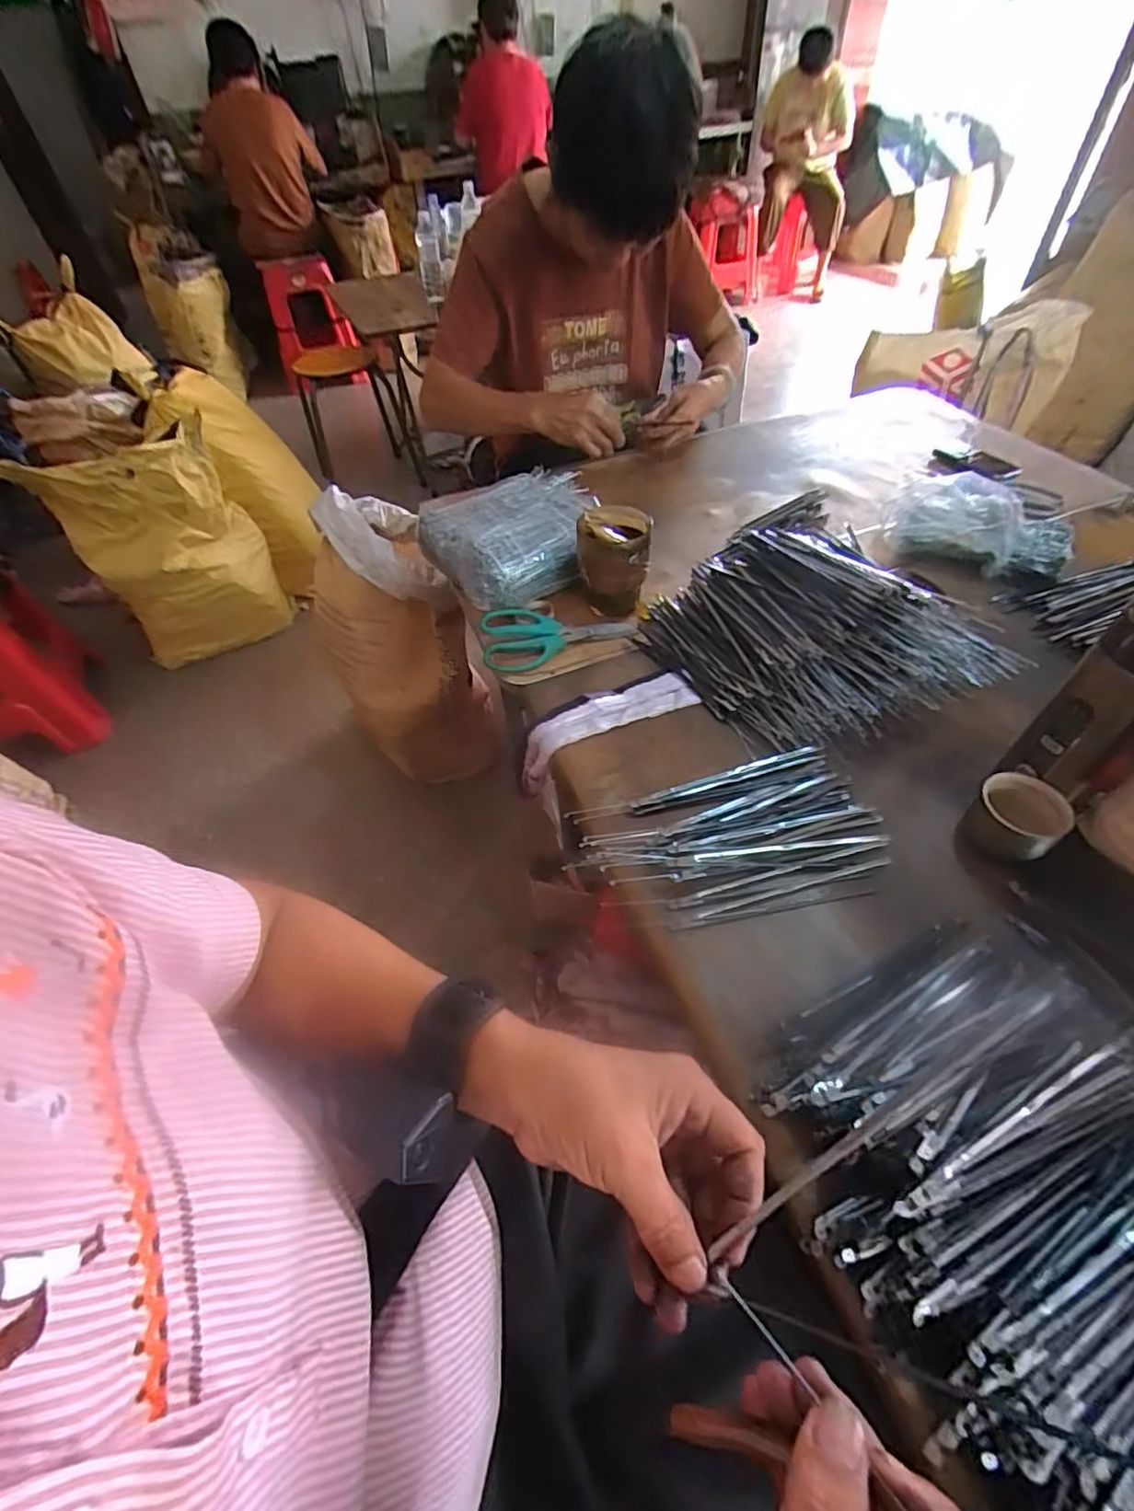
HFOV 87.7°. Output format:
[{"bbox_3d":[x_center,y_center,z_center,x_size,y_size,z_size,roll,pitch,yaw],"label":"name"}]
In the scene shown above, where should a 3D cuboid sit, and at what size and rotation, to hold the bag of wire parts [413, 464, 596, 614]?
[{"bbox_3d":[-0.066,-0.294,0.786,0.226,0.062,0.208,-27,54,-17],"label":"bag of wire parts"}]

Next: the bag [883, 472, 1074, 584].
[{"bbox_3d":[0.521,-0.290,0.758,0.215,0.077,0.116,30,59,25],"label":"bag"}]

